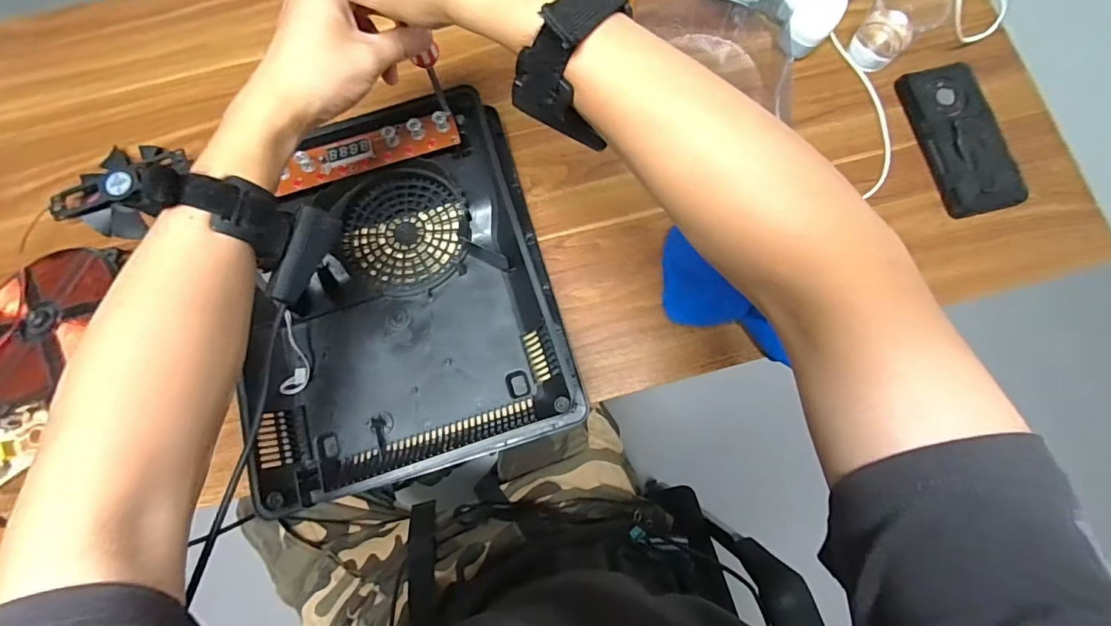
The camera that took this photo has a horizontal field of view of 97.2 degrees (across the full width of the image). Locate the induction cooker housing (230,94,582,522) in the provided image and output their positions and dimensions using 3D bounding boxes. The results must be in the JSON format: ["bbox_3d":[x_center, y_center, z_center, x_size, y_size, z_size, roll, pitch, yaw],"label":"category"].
[{"bbox_3d":[-0.146,-0.022,0.460,0.276,0.065,0.329,-16,78,-2],"label":"induction cooker housing"}]

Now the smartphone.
[{"bbox_3d":[0.431,-0.188,0.516,0.080,0.017,0.168,-14,78,-2],"label":"smartphone"}]

